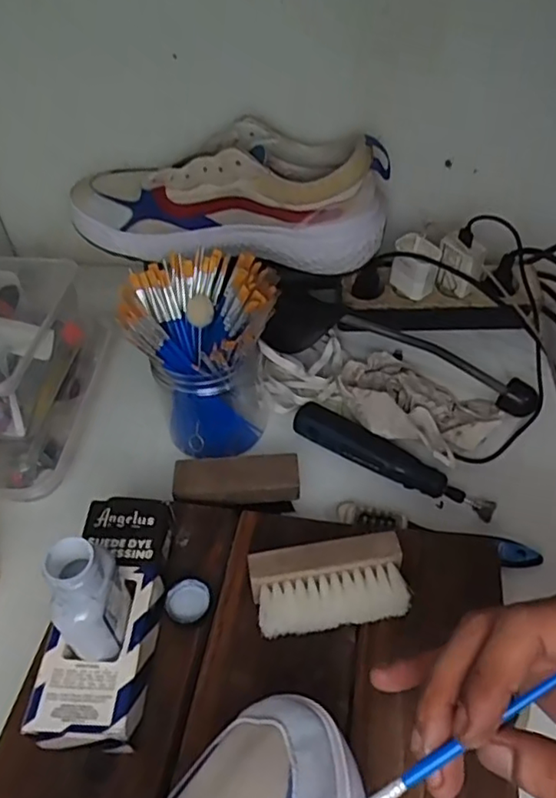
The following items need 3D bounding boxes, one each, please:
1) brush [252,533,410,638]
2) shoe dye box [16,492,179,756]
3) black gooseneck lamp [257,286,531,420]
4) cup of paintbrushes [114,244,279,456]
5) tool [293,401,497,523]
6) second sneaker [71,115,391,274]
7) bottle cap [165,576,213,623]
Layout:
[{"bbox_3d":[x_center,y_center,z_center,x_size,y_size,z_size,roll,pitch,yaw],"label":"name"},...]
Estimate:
[{"bbox_3d":[0.032,0.116,0.383,0.092,0.037,0.043,-7,47,-4],"label":"brush"},{"bbox_3d":[-0.100,0.127,0.376,0.058,0.039,0.162,2,47,4],"label":"shoe dye box"},{"bbox_3d":[0.109,-0.047,0.575,0.261,0.055,0.065,13,49,15],"label":"black gooseneck lamp"},{"bbox_3d":[-0.058,-0.034,0.506,0.113,0.142,0.101,3,47,5],"label":"cup of paintbrushes"},{"bbox_3d":[0.091,0.049,0.501,0.174,0.020,0.028,25,53,24],"label":"tool"},{"bbox_3d":[-0.046,-0.189,0.573,0.289,0.096,0.094,7,47,9],"label":"second sneaker"},{"bbox_3d":[-0.057,0.127,0.390,0.027,0.009,0.029,-1,47,1],"label":"bottle cap"}]

